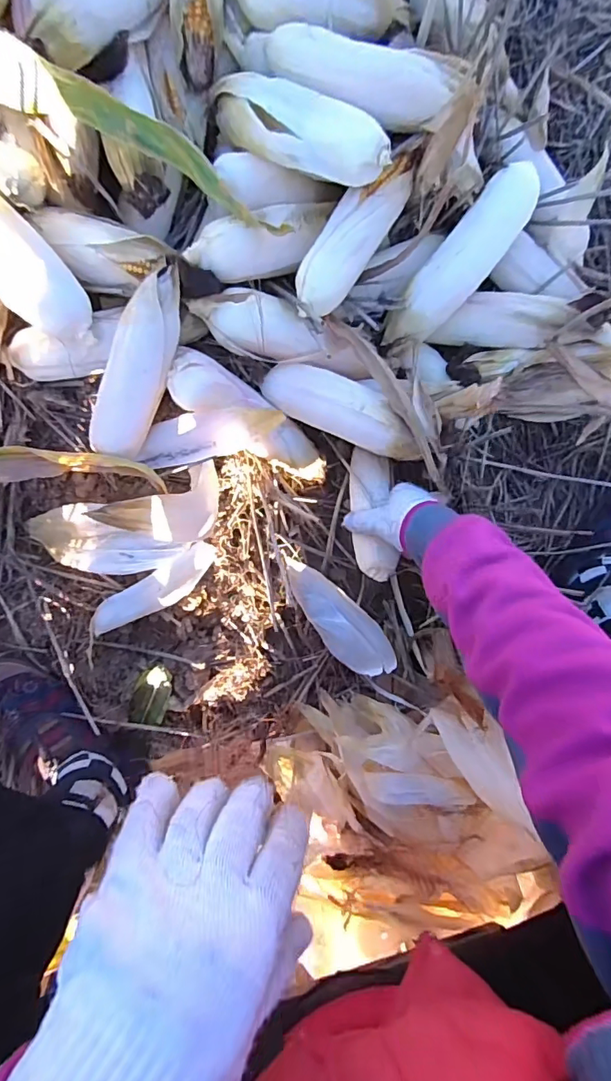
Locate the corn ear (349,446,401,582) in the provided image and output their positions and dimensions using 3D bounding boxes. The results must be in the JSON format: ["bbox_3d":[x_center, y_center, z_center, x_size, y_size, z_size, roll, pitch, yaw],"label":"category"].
[{"bbox_3d":[0.080,-0.035,0.595,0.048,0.041,0.162,-3,78,-6],"label":"corn ear"}]

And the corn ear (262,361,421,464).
[{"bbox_3d":[0.043,-0.150,0.565,0.196,0.050,0.061,28,92,11],"label":"corn ear"}]

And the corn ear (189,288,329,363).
[{"bbox_3d":[-0.052,-0.234,0.544,0.145,0.052,0.065,1,96,-7],"label":"corn ear"}]

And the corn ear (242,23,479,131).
[{"bbox_3d":[0.033,-0.474,0.509,0.217,0.063,0.062,10,95,-8],"label":"corn ear"}]

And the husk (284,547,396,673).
[{"bbox_3d":[0.036,0.099,0.631,0.183,0.037,0.063,44,90,-9],"label":"husk"}]

